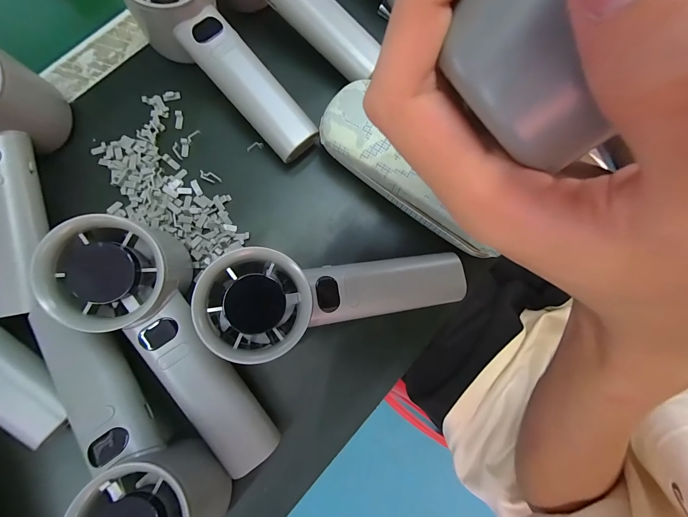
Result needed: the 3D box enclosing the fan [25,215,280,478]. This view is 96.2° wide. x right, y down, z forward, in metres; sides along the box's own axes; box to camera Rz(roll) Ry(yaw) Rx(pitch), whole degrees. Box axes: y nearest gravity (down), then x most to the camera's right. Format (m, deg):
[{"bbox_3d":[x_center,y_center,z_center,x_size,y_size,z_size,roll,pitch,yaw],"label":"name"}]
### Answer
[{"bbox_3d":[-0.095,0.049,0.183,0.055,0.057,0.155,-35,97,-8],"label":"fan"}]

